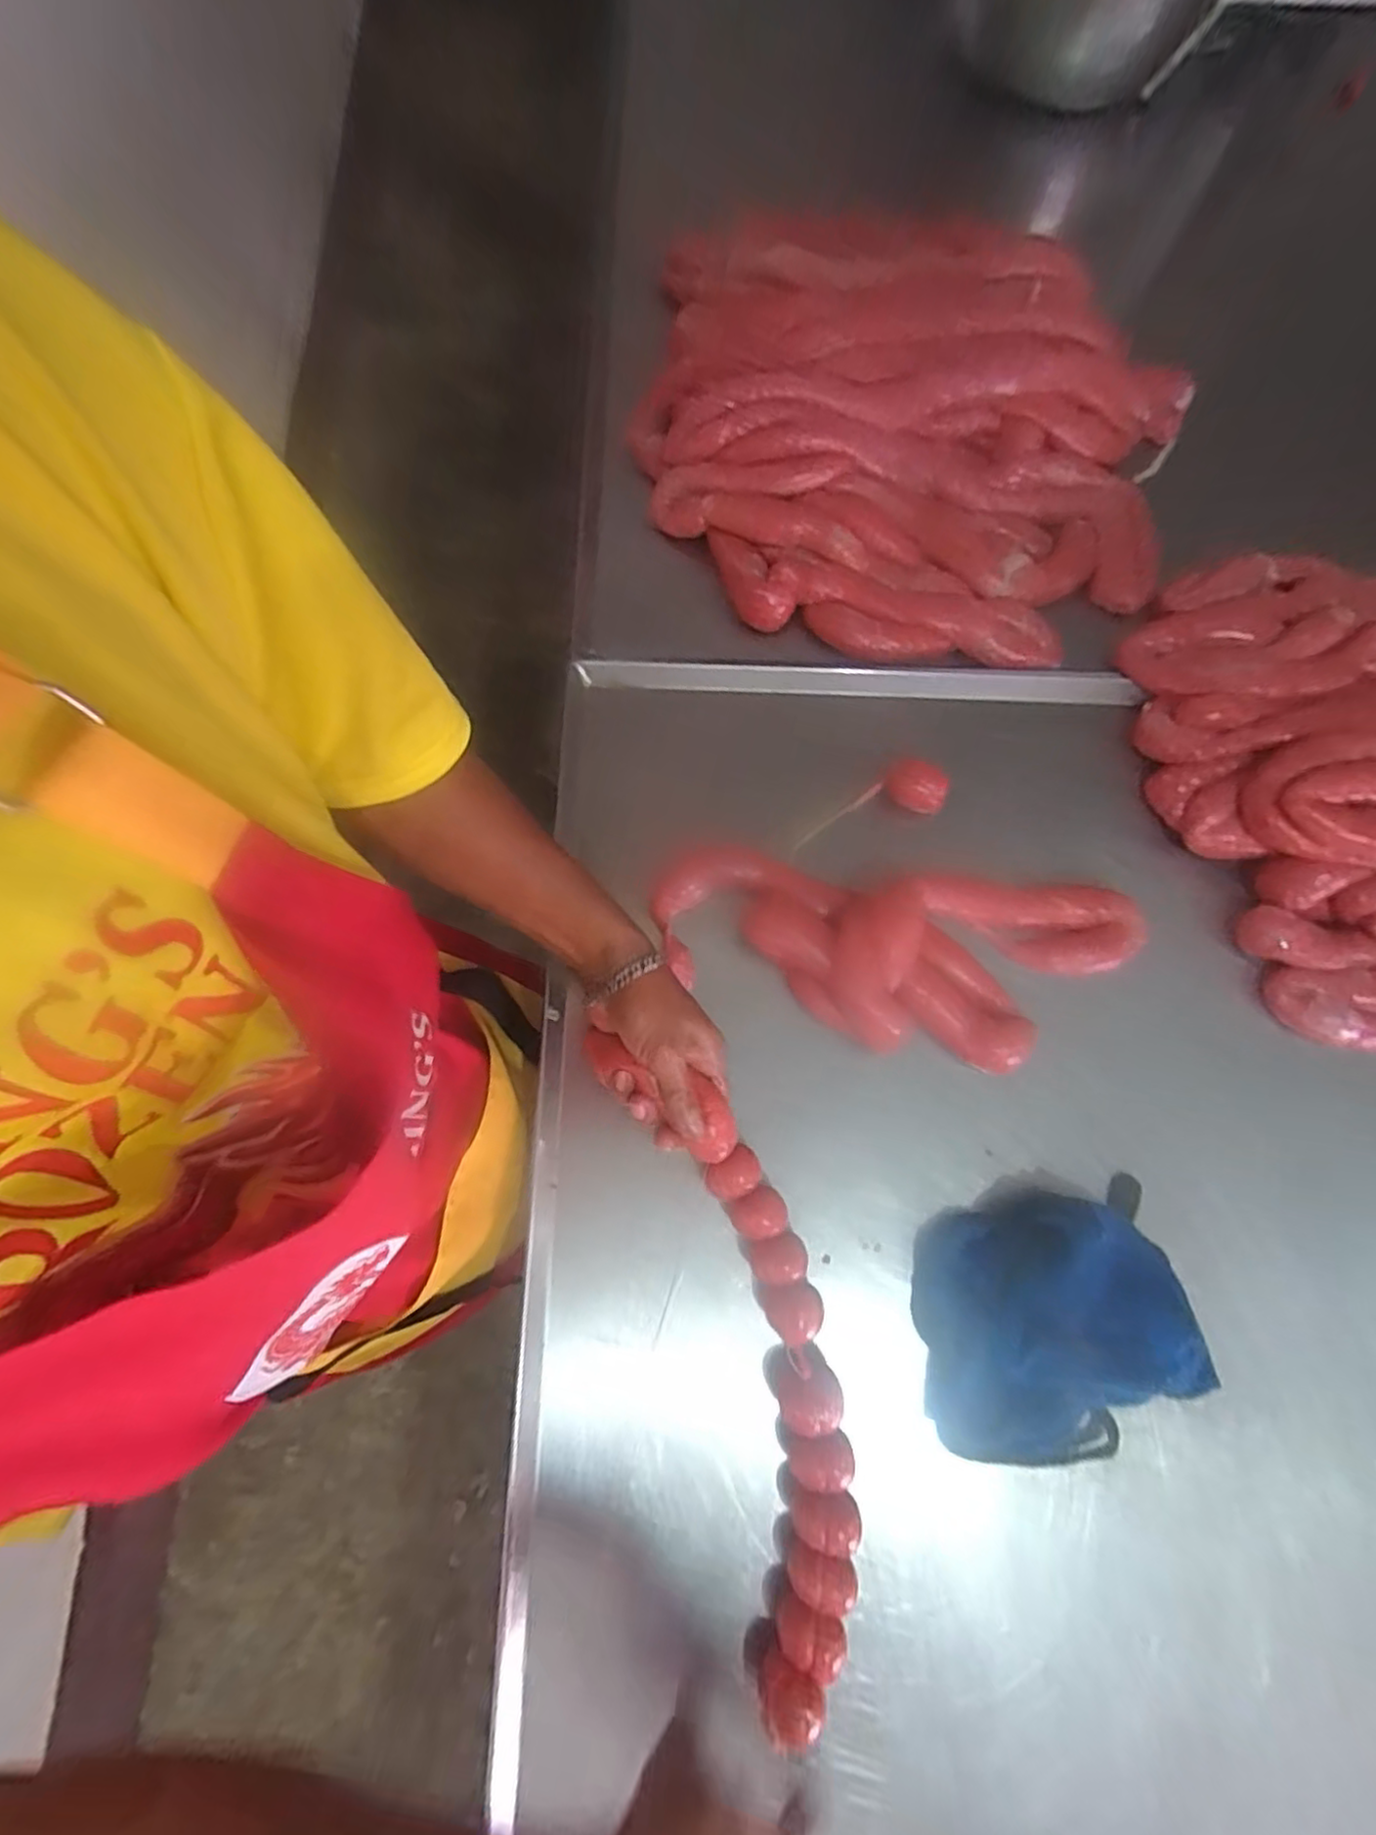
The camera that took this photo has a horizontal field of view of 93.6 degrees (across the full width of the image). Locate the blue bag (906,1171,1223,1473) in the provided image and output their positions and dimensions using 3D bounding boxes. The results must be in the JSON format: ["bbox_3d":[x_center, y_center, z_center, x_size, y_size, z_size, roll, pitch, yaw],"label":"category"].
[{"bbox_3d":[0.239,0.264,0.414,0.170,0.055,0.158,-4,75,-1],"label":"blue bag"}]

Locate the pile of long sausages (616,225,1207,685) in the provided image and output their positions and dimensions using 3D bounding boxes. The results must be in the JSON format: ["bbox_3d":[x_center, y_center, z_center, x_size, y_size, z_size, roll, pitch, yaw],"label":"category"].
[{"bbox_3d":[0.195,-0.445,0.579,0.471,0.068,0.420,10,75,2],"label":"pile of long sausages"}]

